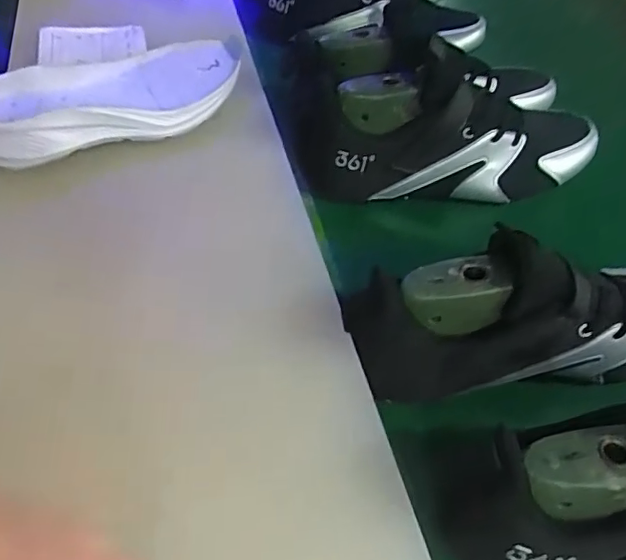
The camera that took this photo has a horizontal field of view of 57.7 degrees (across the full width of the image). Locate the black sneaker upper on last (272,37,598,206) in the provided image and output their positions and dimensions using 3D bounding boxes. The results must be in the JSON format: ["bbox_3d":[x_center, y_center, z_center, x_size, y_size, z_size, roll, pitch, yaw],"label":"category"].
[{"bbox_3d":[0.122,-0.136,0.507,0.284,0.100,0.091,1,50,-2],"label":"black sneaker upper on last"}]

